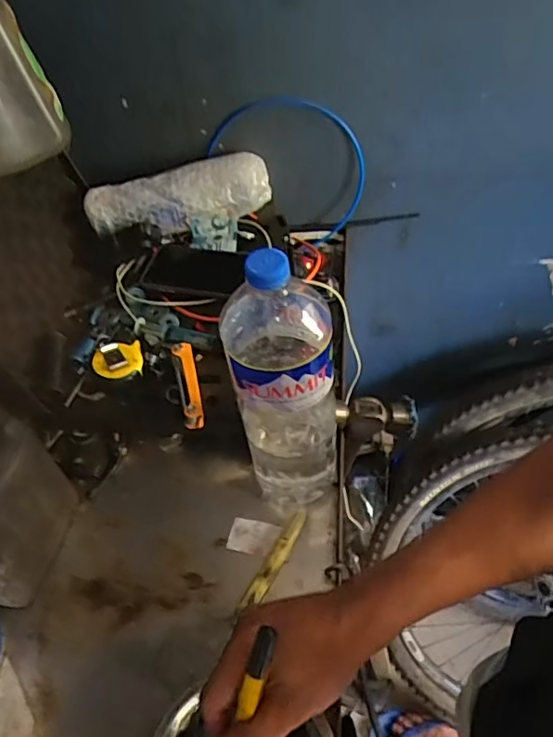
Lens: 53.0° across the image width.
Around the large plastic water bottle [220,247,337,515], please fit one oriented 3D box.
[{"bbox_3d":[0.010,0.023,0.503,0.089,0.301,0.090,-9,51,-2],"label":"large plastic water bottle"}]

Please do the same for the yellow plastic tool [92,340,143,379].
[{"bbox_3d":[-0.187,-0.009,0.657,0.055,0.016,0.052,-7,50,-19],"label":"yellow plastic tool"}]

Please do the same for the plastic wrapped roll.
[{"bbox_3d":[-0.132,-0.236,0.766,0.249,0.074,0.058,-11,51,-3],"label":"plastic wrapped roll"}]

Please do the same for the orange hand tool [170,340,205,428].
[{"bbox_3d":[-0.099,0.017,0.629,0.023,0.023,0.110,-14,51,-6],"label":"orange hand tool"}]

